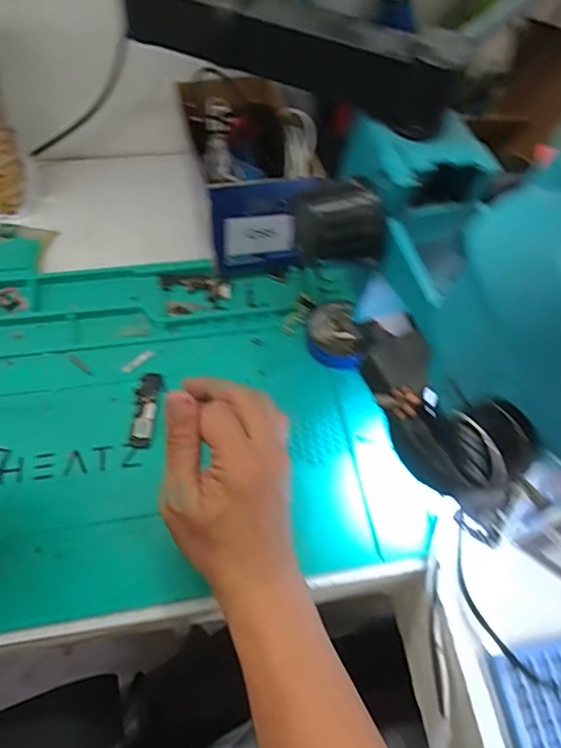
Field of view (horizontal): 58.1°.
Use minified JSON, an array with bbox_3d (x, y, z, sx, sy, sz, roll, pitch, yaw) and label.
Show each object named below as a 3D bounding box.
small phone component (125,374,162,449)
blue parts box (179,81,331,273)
[{"bbox_3d":[-0.110,0.028,0.412,0.019,0.004,0.067,4,60,-1],"label":"small phone component"},{"bbox_3d":[-0.035,-0.202,0.491,0.116,0.104,0.192,-4,60,-6],"label":"blue parts box"}]

